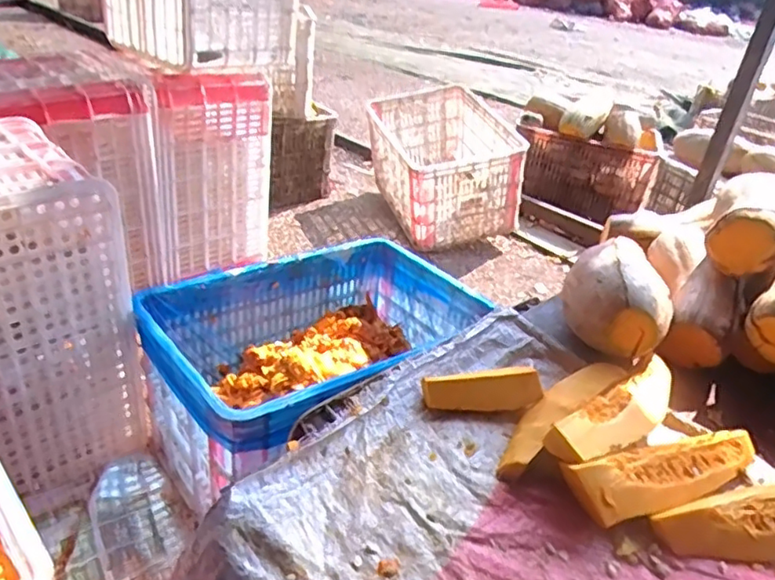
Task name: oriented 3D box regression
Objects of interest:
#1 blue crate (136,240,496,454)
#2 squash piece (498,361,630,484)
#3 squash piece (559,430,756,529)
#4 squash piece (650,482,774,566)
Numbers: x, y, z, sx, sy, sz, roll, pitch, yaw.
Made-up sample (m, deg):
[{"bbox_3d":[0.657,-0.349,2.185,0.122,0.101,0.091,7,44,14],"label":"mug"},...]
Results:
[{"bbox_3d":[-0.087,0.107,0.996,0.543,0.194,0.397,-18,40,-35],"label":"blue crate"},{"bbox_3d":[0.196,0.139,0.692,0.055,0.043,0.231,32,39,34],"label":"squash piece"},{"bbox_3d":[0.288,0.187,0.621,0.238,0.041,0.057,-8,35,-23],"label":"squash piece"},{"bbox_3d":[0.376,0.217,0.591,0.233,0.060,0.067,-1,33,-13],"label":"squash piece"}]

